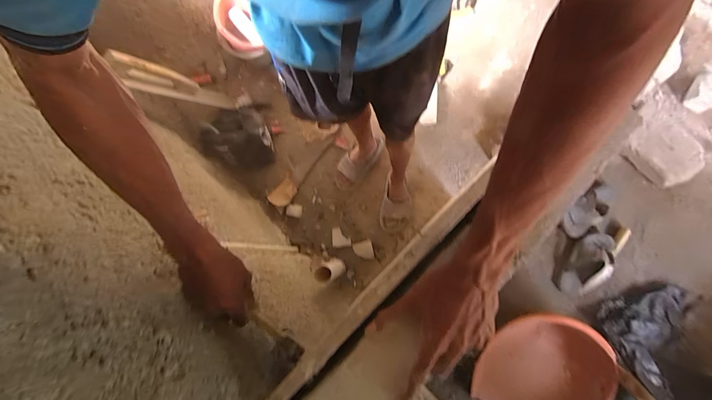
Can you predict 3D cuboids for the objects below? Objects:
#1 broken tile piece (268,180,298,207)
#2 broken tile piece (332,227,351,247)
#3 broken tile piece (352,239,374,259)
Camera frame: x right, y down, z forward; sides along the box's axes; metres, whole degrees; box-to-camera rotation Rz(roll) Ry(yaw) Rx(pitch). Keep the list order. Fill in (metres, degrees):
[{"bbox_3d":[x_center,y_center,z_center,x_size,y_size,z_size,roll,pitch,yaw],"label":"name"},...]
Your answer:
[{"bbox_3d":[-0.309,-0.023,1.276,0.085,0.013,0.118,43,86,9],"label":"broken tile piece"},{"bbox_3d":[-0.061,0.154,1.240,0.075,0.010,0.080,-5,80,3],"label":"broken tile piece"},{"bbox_3d":[0.030,0.206,1.225,0.076,0.015,0.078,-16,80,1],"label":"broken tile piece"}]

